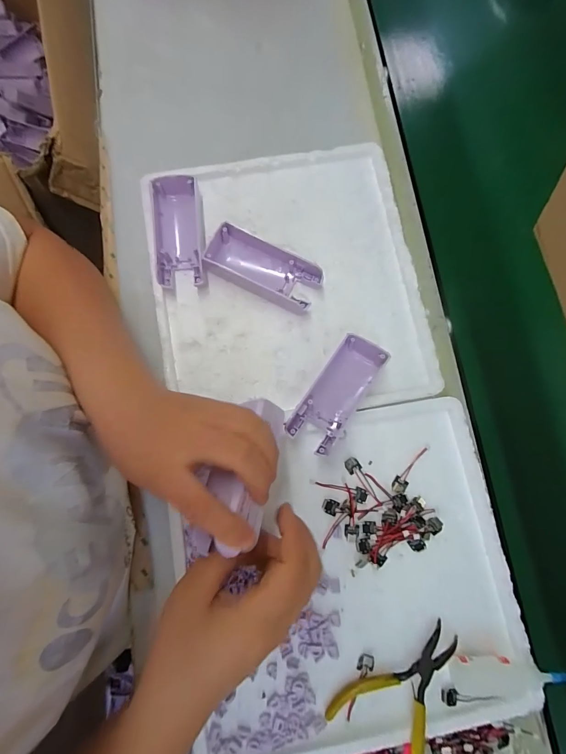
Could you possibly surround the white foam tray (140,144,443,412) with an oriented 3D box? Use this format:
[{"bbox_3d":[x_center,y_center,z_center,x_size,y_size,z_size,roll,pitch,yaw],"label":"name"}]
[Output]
[{"bbox_3d":[0.002,-0.093,0.363,0.250,0.033,0.271,-10,80,-2],"label":"white foam tray"}]

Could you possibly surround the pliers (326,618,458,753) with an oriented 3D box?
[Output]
[{"bbox_3d":[0.097,0.245,0.275,0.109,0.016,0.072,-44,84,-9],"label":"pliers"}]

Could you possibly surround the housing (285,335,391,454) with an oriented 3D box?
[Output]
[{"bbox_3d":[0.048,0.015,0.320,0.044,0.025,0.105,34,80,4],"label":"housing"}]

